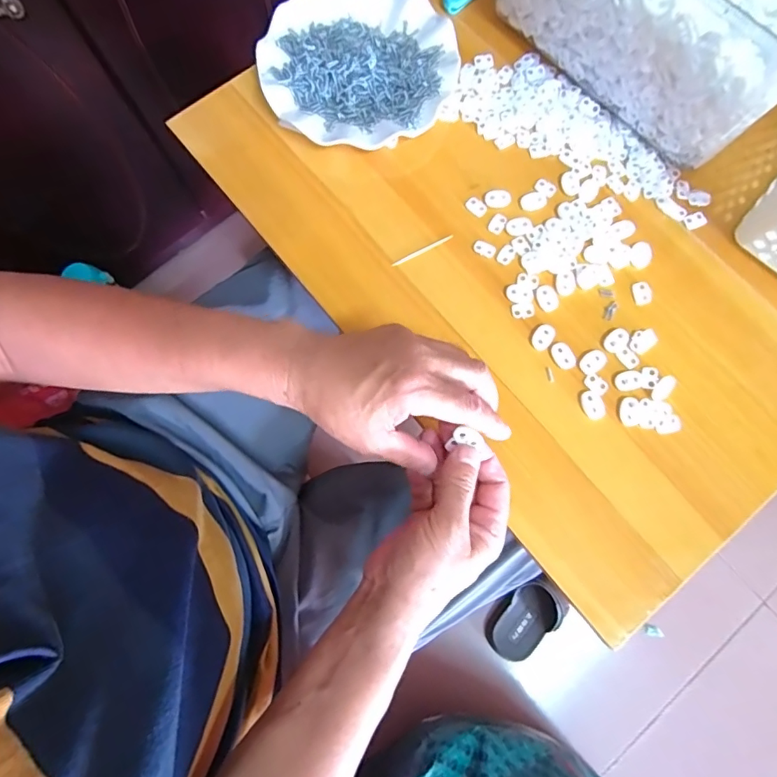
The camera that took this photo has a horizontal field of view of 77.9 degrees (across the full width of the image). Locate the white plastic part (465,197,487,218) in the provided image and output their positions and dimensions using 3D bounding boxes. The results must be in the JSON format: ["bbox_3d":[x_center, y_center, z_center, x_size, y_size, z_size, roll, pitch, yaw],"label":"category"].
[{"bbox_3d":[0.080,-0.166,0.438,0.013,0.004,0.020,-43,80,-9],"label":"white plastic part"}]

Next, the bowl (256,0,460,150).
[{"bbox_3d":[-0.028,-0.307,0.459,0.179,0.022,0.176,0,77,0],"label":"bowl"}]

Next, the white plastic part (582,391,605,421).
[{"bbox_3d":[0.167,0.014,0.393,0.016,0.005,0.023,-20,78,-5],"label":"white plastic part"}]

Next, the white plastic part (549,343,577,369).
[{"bbox_3d":[0.147,-0.028,0.402,0.015,0.004,0.023,-30,79,-7],"label":"white plastic part"}]

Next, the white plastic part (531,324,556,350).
[{"bbox_3d":[0.131,-0.044,0.407,0.016,0.004,0.022,33,79,7],"label":"white plastic part"}]

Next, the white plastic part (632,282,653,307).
[{"bbox_3d":[0.221,-0.083,0.417,0.015,0.005,0.020,-10,77,-2],"label":"white plastic part"}]

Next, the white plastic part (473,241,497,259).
[{"bbox_3d":[0.086,-0.125,0.428,0.021,0.004,0.013,25,78,6],"label":"white plastic part"}]

